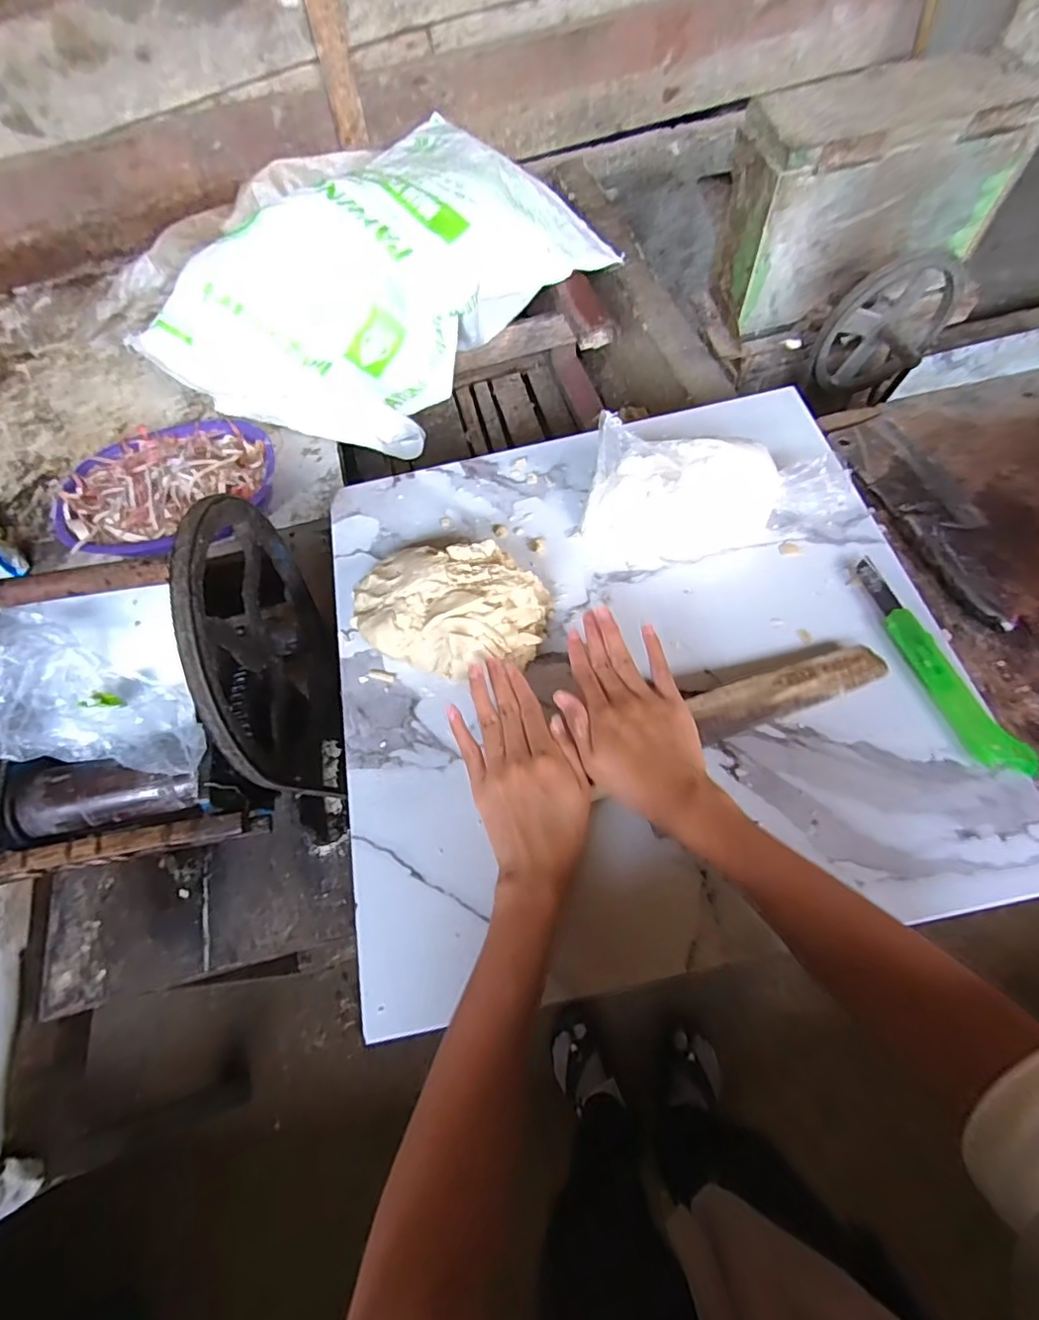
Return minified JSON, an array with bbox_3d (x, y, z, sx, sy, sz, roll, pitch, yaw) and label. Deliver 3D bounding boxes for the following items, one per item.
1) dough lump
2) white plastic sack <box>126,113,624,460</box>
[{"bbox_3d":[-0.059,-0.046,0.499,0.161,0.066,0.112,12,65,9],"label":"dough lump"},{"bbox_3d":[-0.194,-0.603,0.921,0.399,0.198,0.674,34,70,18],"label":"white plastic sack"}]

